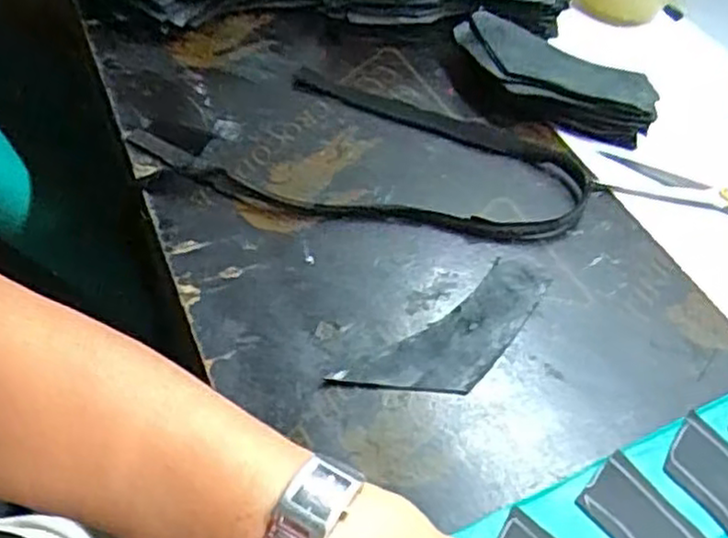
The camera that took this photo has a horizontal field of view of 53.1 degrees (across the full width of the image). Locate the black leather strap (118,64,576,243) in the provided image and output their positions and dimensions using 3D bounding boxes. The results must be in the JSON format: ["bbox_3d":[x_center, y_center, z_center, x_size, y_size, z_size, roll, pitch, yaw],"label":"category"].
[{"bbox_3d":[-0.002,-0.081,0.469,0.281,0.012,0.129,13,52,7],"label":"black leather strap"}]

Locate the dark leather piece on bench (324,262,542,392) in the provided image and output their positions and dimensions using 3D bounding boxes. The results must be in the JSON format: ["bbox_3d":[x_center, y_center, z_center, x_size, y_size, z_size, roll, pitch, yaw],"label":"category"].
[{"bbox_3d":[0.049,0.037,0.386,0.128,0.005,0.045,-33,60,-26],"label":"dark leather piece on bench"}]

